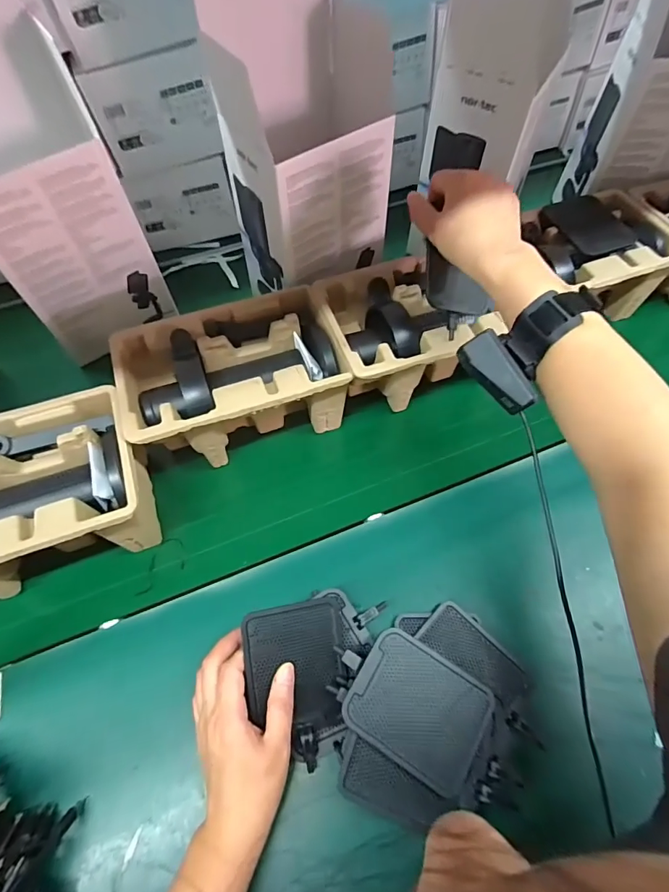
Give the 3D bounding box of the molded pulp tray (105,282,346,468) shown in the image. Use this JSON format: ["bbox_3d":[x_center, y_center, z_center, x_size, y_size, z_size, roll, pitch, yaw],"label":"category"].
[{"bbox_3d":[-0.109,-0.072,0.479,0.220,0.098,0.147,-19,63,-10],"label":"molded pulp tray"}]

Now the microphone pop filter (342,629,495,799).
[{"bbox_3d":[0.066,0.200,0.332,0.103,0.014,0.080,29,65,14],"label":"microphone pop filter"}]

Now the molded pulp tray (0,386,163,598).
[{"bbox_3d":[-0.293,0.059,0.417,0.221,0.124,0.147,-20,64,-11],"label":"molded pulp tray"}]

